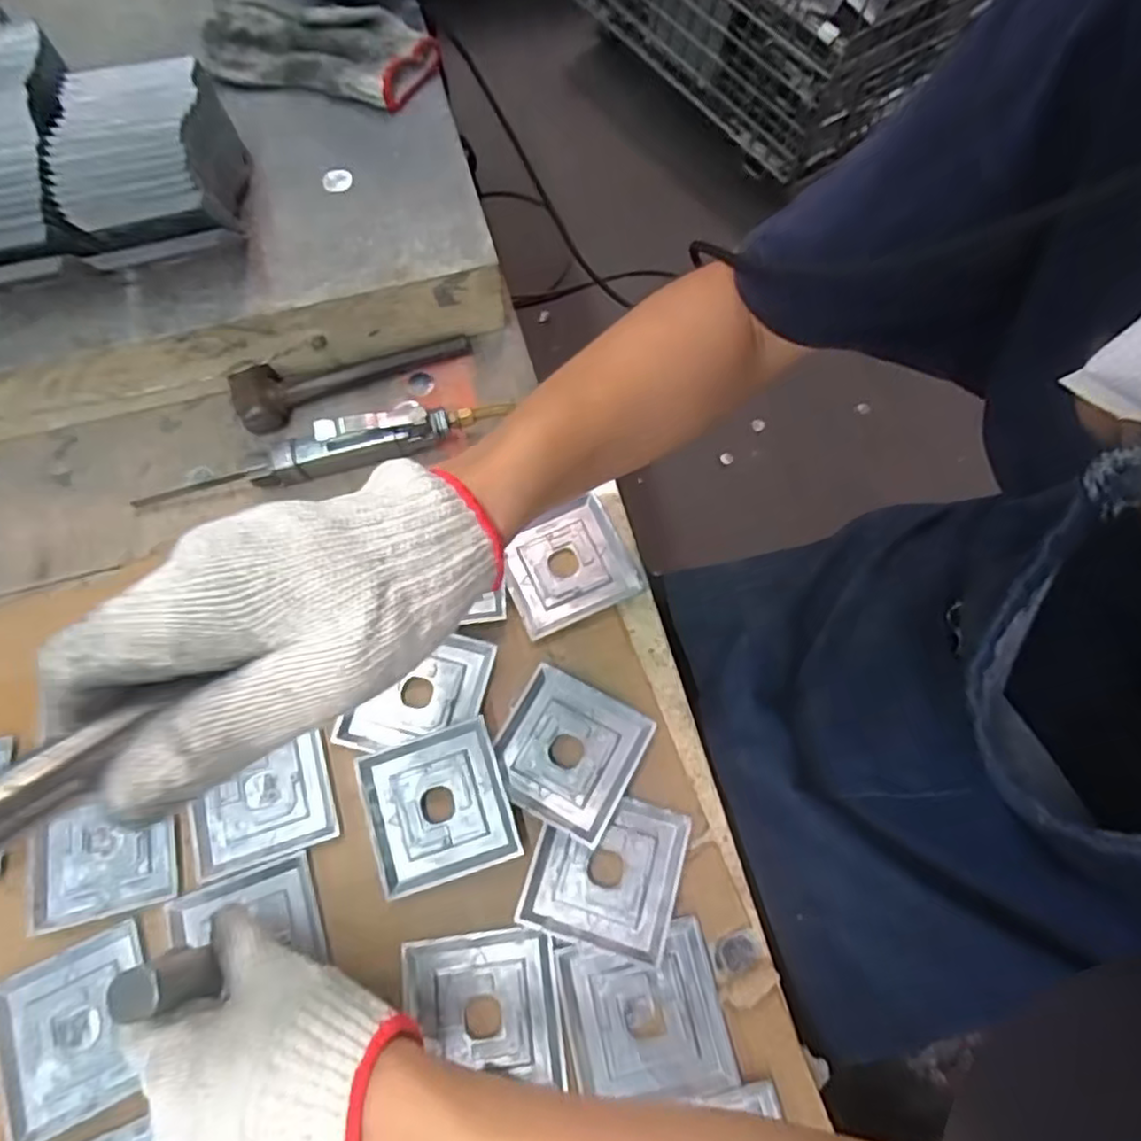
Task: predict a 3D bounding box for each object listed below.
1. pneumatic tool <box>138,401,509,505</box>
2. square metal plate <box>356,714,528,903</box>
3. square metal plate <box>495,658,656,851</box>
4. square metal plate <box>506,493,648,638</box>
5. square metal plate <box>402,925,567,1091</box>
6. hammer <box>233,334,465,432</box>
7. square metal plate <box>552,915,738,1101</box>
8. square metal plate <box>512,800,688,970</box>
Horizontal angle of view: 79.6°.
[{"bbox_3d":[-0.191,-0.093,0.529,0.286,0.048,0.025,-12,69,-4],"label":"pneumatic tool"},{"bbox_3d":[-0.087,0.151,0.442,0.089,0.014,0.090,-17,70,-6],"label":"square metal plate"},{"bbox_3d":[-0.002,0.119,0.456,0.089,0.011,0.089,27,71,11],"label":"square metal plate"},{"bbox_3d":[-0.003,-0.006,0.505,0.091,0.010,0.086,-23,70,-8],"label":"square metal plate"},{"bbox_3d":[-0.052,0.261,0.408,0.087,0.011,0.082,-7,69,-2],"label":"square metal plate"},{"bbox_3d":[-0.180,-0.168,0.564,0.193,0.038,0.053,-22,70,-8],"label":"hammer"},{"bbox_3d":[0.044,0.265,0.408,0.091,0.011,0.088,-12,69,-4],"label":"square metal plate"},{"bbox_3d":[0.022,0.188,0.433,0.089,0.015,0.087,16,70,7],"label":"square metal plate"}]

